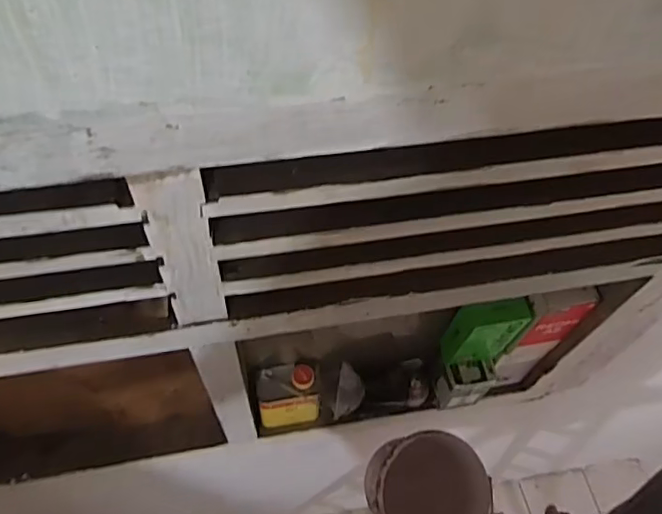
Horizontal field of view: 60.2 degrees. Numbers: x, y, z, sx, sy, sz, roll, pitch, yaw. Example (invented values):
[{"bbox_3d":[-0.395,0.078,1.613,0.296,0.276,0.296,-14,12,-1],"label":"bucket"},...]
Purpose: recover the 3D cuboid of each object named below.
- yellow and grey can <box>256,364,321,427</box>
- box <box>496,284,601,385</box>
[{"bbox_3d":[-0.077,0.258,1.046,0.111,0.177,0.079,-8,59,-9],"label":"yellow and grey can"},{"bbox_3d":[0.348,0.141,0.998,0.090,0.333,0.056,-13,60,-12],"label":"box"}]

